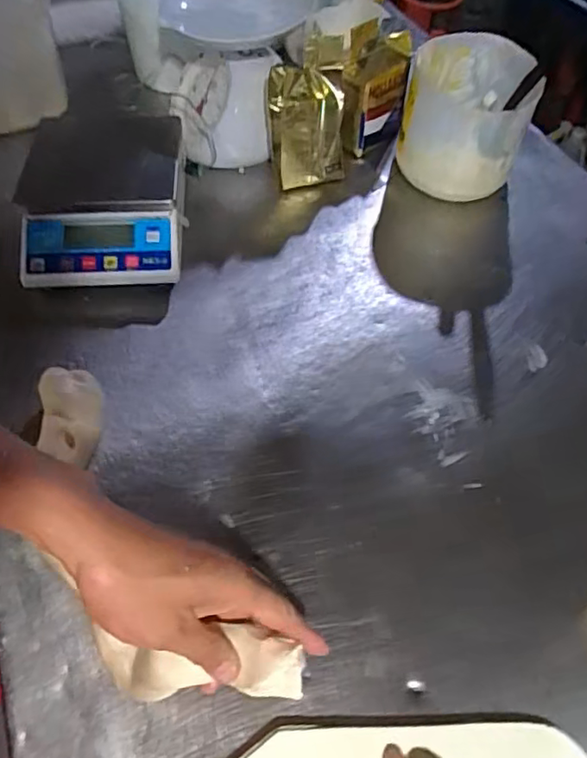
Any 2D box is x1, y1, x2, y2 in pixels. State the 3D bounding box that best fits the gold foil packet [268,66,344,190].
[{"bbox_3d":[0.019,-0.318,0.763,0.098,0.145,0.056,-1,55,-1],"label":"gold foil packet"}]

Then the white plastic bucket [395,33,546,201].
[{"bbox_3d":[0.220,-0.341,0.780,0.150,0.149,0.179,9,55,7],"label":"white plastic bucket"}]

